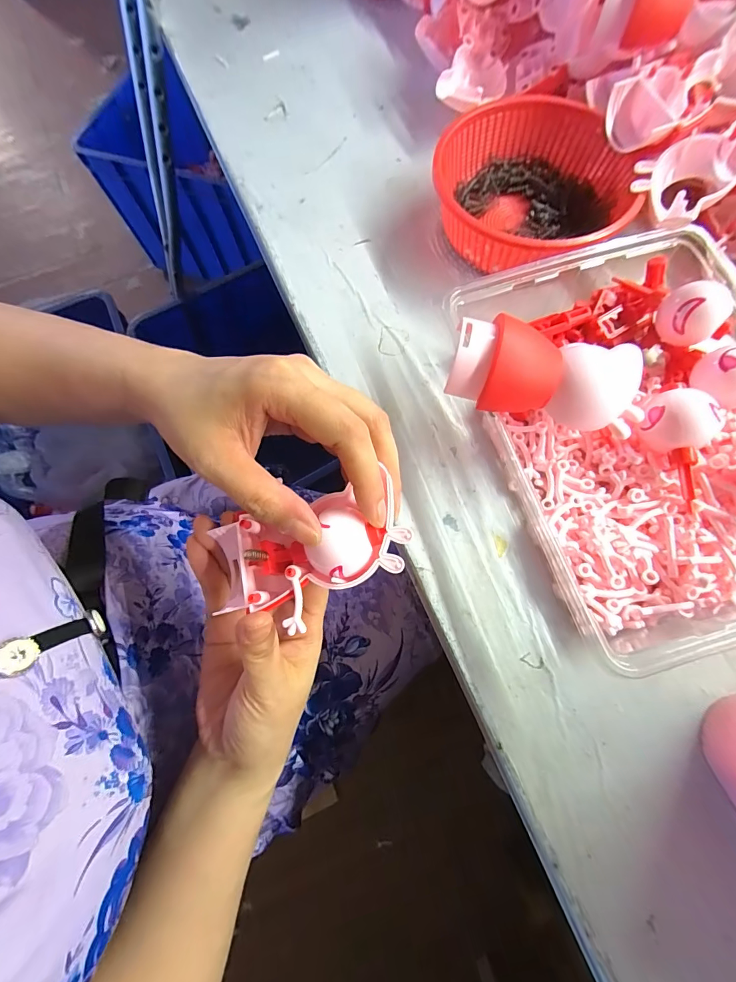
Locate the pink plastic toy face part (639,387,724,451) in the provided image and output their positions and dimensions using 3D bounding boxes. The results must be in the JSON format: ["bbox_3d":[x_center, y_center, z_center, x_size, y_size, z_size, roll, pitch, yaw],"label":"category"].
[{"bbox_3d":[0.160,-0.037,0.205,0.027,0.022,0.032,-31,75,-8],"label":"pink plastic toy face part"}]

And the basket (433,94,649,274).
[{"bbox_3d":[0.115,-0.207,0.284,0.131,0.047,0.137,3,73,2],"label":"basket"}]

